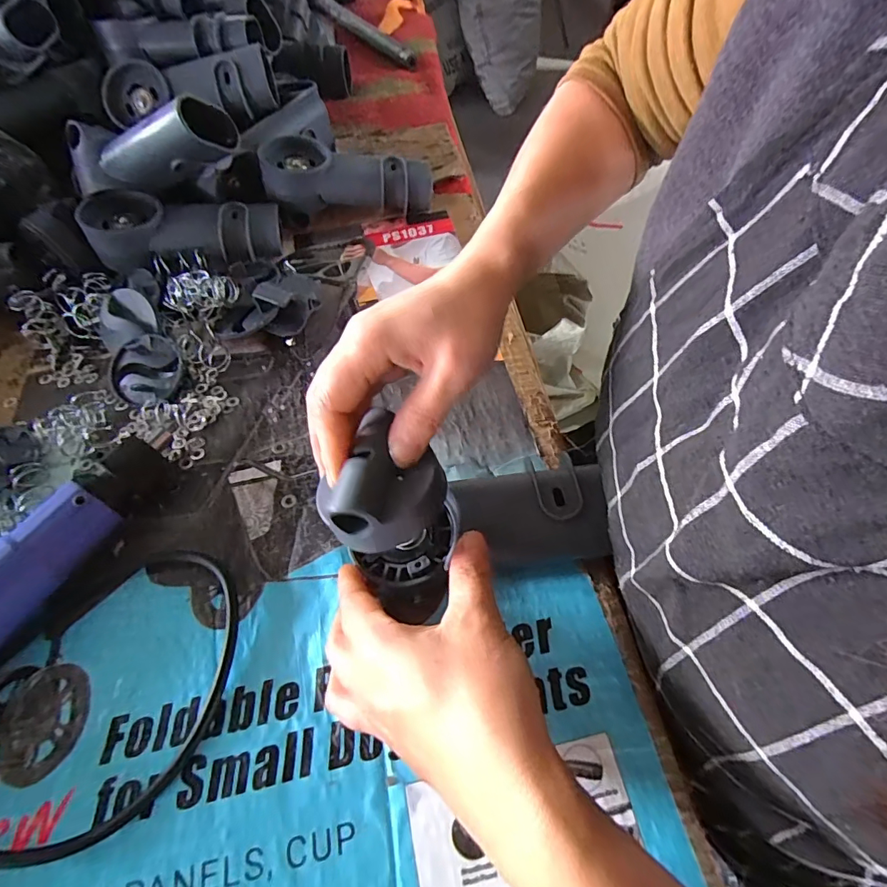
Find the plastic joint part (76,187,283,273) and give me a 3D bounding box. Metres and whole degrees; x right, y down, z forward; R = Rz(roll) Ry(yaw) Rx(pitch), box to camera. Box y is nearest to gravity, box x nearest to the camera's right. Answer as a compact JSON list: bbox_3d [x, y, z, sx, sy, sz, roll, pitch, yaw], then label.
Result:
[{"bbox_3d":[-0.231,-0.191,0.423,0.156,0.053,0.065,-5,59,0],"label":"plastic joint part"}]

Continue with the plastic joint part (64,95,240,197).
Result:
[{"bbox_3d":[-0.247,-0.245,0.394,0.144,0.056,0.038,-5,58,15],"label":"plastic joint part"}]

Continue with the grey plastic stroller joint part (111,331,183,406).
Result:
[{"bbox_3d":[-0.229,-0.057,0.363,0.052,0.026,0.054,-1,59,2],"label":"grey plastic stroller joint part"}]

